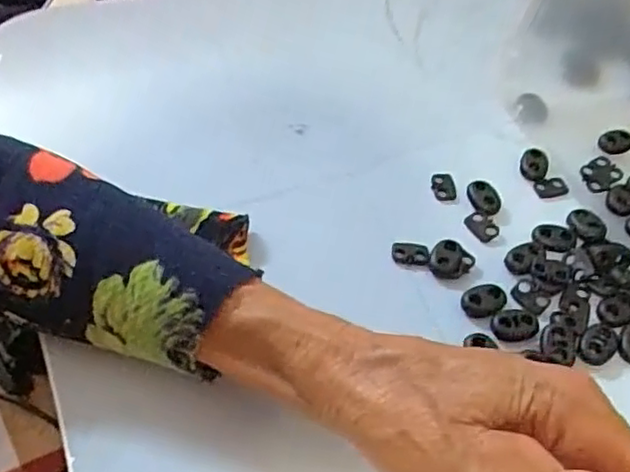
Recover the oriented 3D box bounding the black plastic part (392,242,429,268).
[{"bbox_3d":[0.048,0.009,0.330,0.018,0.004,0.013,8,49,7],"label":"black plastic part"}]

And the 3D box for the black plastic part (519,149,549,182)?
[{"bbox_3d":[0.123,-0.040,0.368,0.015,0.005,0.023,20,52,17],"label":"black plastic part"}]

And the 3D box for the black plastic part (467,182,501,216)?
[{"bbox_3d":[0.090,-0.020,0.352,0.015,0.005,0.024,-11,49,-9],"label":"black plastic part"}]

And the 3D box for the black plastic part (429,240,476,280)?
[{"bbox_3d":[0.067,0.012,0.326,0.020,0.004,0.021,0,49,0],"label":"black plastic part"}]

